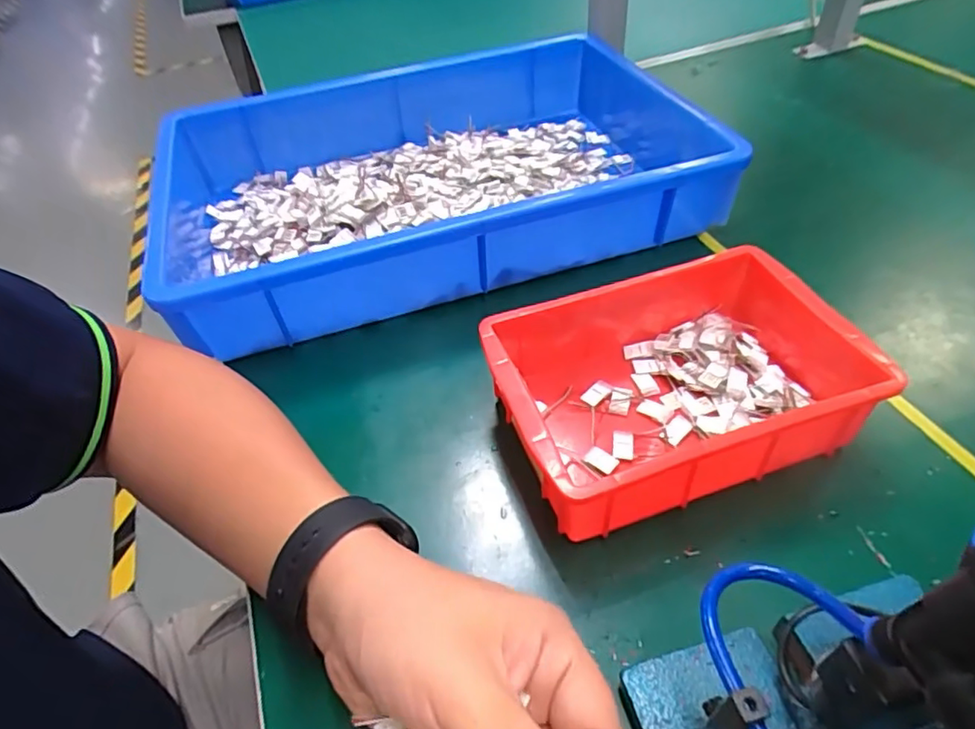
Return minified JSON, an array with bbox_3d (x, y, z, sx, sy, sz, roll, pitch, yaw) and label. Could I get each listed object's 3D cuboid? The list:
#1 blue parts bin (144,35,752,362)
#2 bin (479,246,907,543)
[{"bbox_3d":[-0.037,-0.164,0.500,0.439,0.097,0.276,-17,47,-10],"label":"blue parts bin"},{"bbox_3d":[0.108,0.006,0.344,0.200,0.058,0.140,-16,47,-9],"label":"bin"}]

